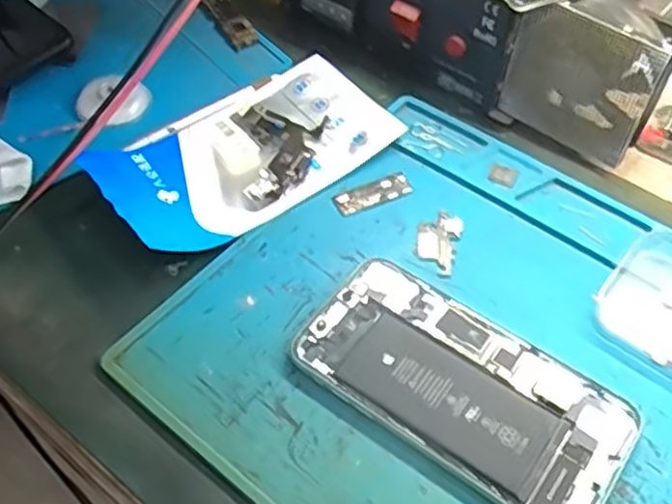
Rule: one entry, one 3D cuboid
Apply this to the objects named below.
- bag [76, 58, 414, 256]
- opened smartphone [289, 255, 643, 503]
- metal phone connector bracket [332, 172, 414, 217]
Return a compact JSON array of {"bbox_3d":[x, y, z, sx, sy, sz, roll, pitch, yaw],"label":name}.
[{"bbox_3d":[-0.051,-0.061,0.410,0.170,0.019,0.092,-32,59,-22],"label":"bag"},{"bbox_3d":[0.057,0.060,0.323,0.147,0.006,0.074,32,59,22],"label":"opened smartphone"},{"bbox_3d":[0.021,-0.033,0.394,0.044,0.004,0.016,-21,55,-15],"label":"metal phone connector bracket"}]

